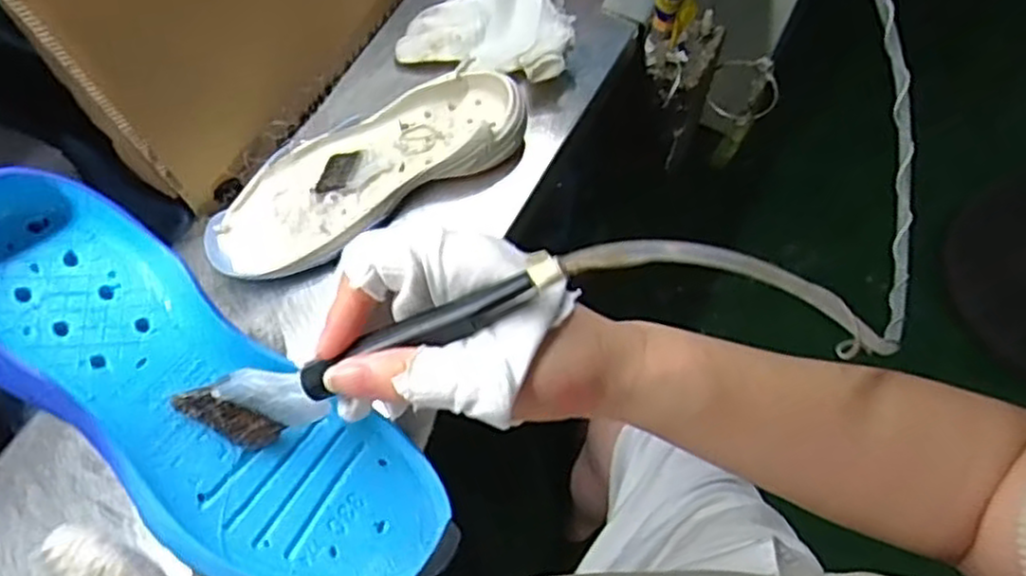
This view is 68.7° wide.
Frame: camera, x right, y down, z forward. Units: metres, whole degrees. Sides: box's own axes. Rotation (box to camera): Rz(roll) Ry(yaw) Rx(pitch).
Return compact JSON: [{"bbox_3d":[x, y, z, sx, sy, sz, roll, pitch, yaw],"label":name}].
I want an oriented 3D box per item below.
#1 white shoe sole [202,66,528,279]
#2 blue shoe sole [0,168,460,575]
[{"bbox_3d":[-0.123,-0.098,0.637,0.283,0.045,0.106,-31,70,-13],"label":"white shoe sole"},{"bbox_3d":[-0.127,0.049,0.302,0.226,0.031,0.083,42,71,-10],"label":"blue shoe sole"}]

